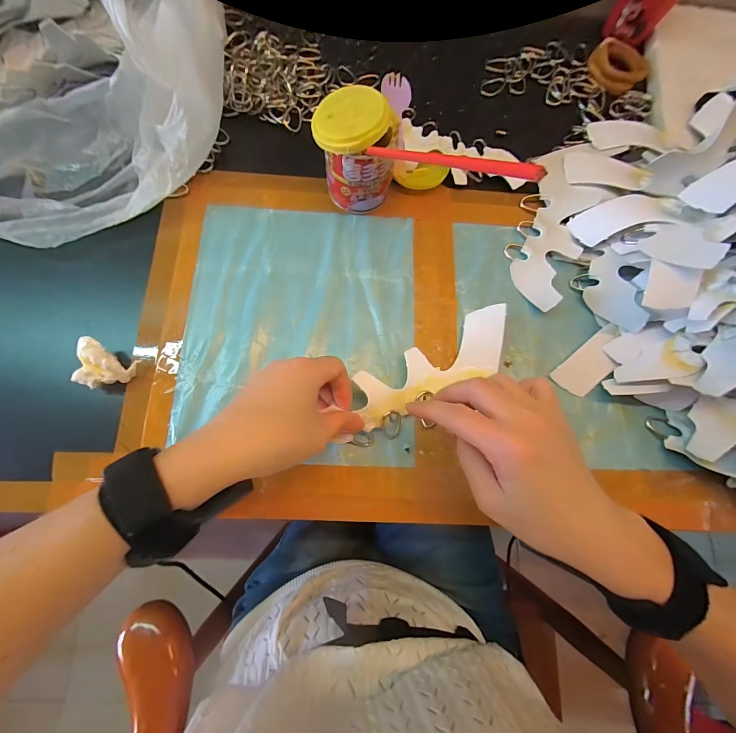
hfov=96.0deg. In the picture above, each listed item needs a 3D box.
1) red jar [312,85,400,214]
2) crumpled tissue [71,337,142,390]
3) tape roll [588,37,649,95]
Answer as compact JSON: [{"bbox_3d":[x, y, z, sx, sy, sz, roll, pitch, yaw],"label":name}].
[{"bbox_3d":[-0.011,-0.194,0.306,0.069,0.085,0.059,9,77,0],"label":"red jar"},{"bbox_3d":[-0.226,0.001,0.283,0.039,0.028,0.036,24,78,4],"label":"crumpled tissue"},{"bbox_3d":[0.297,-0.358,0.392,0.063,0.014,0.063,0,78,-2],"label":"tape roll"}]

